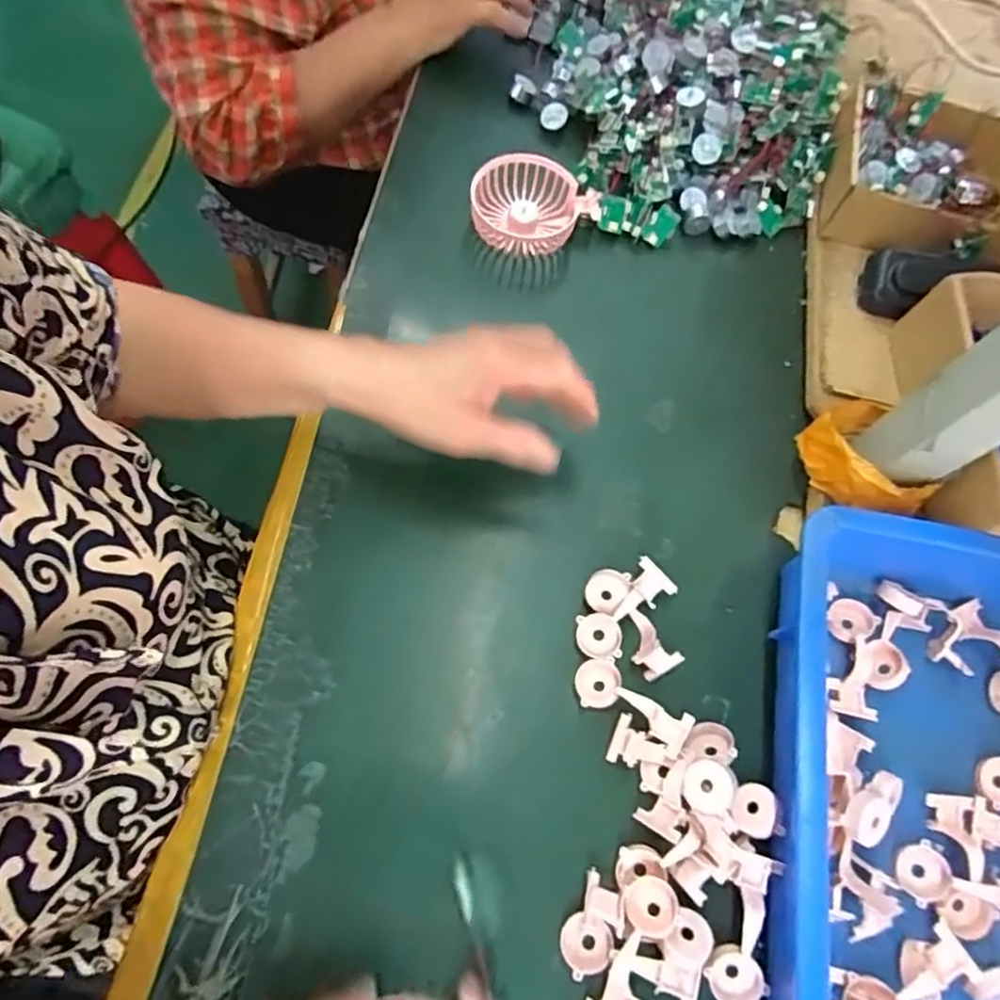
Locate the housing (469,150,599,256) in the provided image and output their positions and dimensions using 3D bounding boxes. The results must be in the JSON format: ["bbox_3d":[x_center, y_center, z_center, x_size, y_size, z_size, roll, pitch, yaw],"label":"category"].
[{"bbox_3d":[0.028,-0.242,0.582,0.098,0.052,0.079,18,67,1],"label":"housing"}]

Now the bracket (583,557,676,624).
[{"bbox_3d":[0.086,0.058,0.454,0.058,0.015,0.033,-10,68,-19],"label":"bracket"}]

